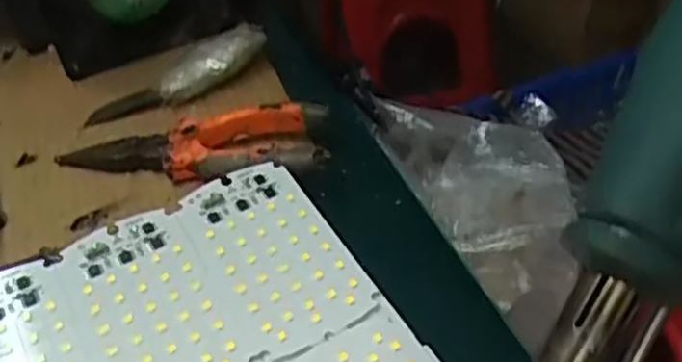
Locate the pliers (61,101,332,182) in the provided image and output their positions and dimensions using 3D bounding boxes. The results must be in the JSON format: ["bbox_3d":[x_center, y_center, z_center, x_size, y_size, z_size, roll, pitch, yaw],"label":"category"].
[{"bbox_3d":[-0.079,-0.019,0.388,0.146,0.027,0.041,1,37,10],"label":"pliers"}]

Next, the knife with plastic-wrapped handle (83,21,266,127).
[{"bbox_3d":[-0.097,-0.060,0.440,0.115,0.020,0.029,-28,45,-1],"label":"knife with plastic-wrapped handle"}]

